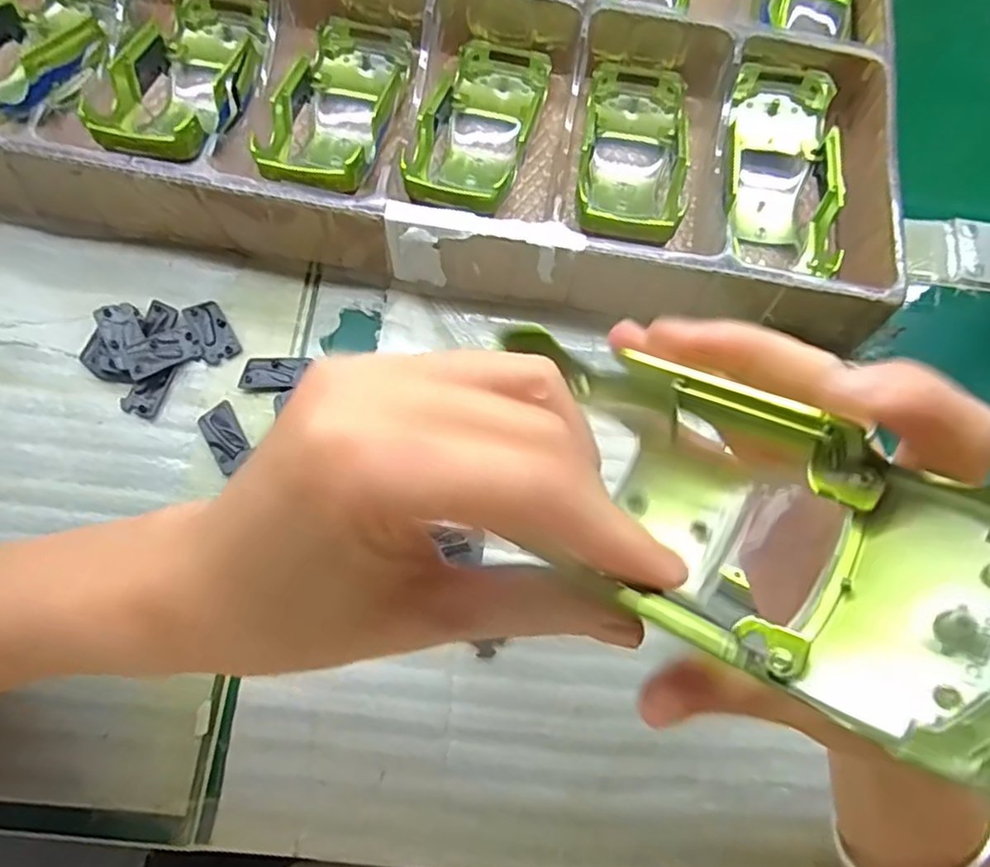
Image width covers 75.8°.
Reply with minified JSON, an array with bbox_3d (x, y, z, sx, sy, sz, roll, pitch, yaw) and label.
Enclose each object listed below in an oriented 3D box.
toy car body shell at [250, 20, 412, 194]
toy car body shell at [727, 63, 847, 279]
[{"bbox_3d":[-0.080,-0.168,0.334,0.055,0.039,0.133,7,51,0],"label":"toy car body shell"},{"bbox_3d":[0.148,-0.141,0.336,0.057,0.033,0.118,7,72,-2],"label":"toy car body shell"}]

